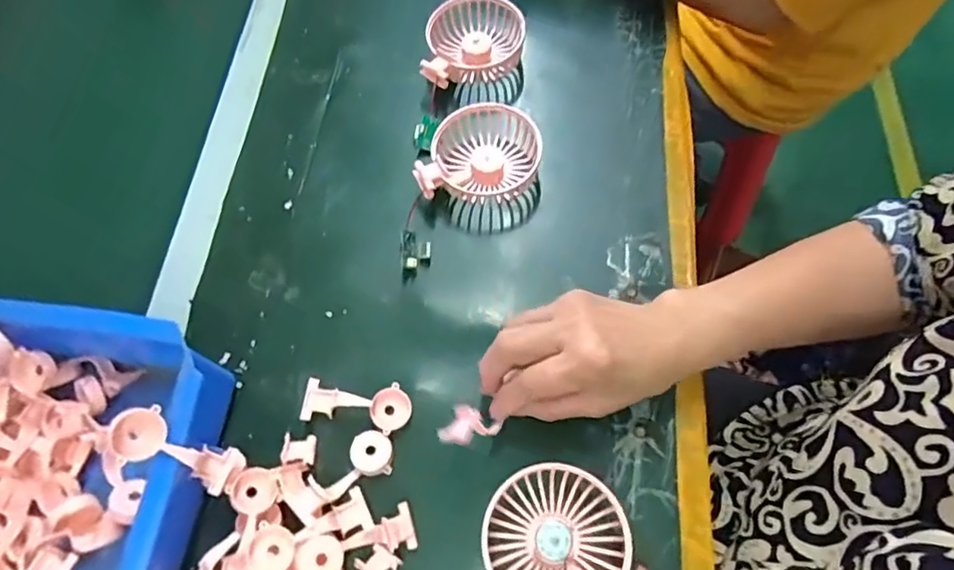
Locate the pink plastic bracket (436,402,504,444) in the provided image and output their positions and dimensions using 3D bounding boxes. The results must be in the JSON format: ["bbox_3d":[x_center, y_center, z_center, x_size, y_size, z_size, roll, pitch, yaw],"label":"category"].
[{"bbox_3d":[-0.005,0.094,0.369,0.034,0.017,0.026,23,68,12],"label":"pink plastic bracket"}]

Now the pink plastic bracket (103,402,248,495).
[{"bbox_3d":[-0.177,0.103,0.346,0.022,0.091,0.030,10,63,37],"label":"pink plastic bracket"}]

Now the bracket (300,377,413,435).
[{"bbox_3d":[-0.086,0.083,0.401,0.077,0.022,0.033,7,67,9],"label":"bracket"}]

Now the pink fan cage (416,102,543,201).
[{"bbox_3d":[-0.001,-0.106,0.478,0.106,0.040,0.082,-28,67,-7],"label":"pink fan cage"}]

